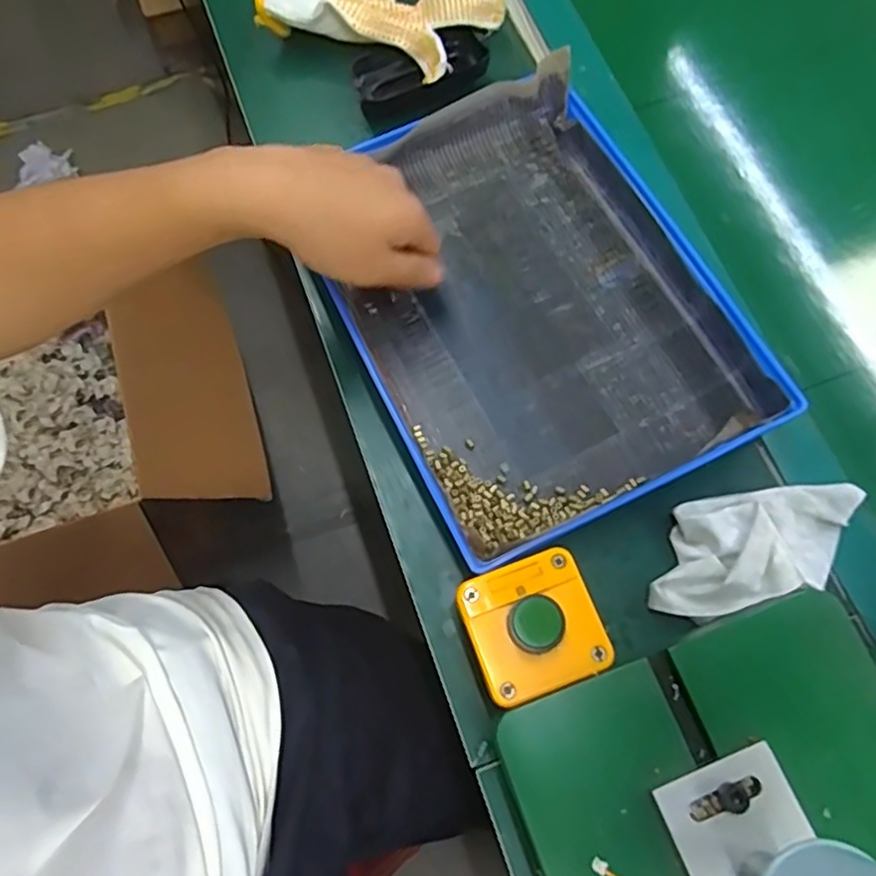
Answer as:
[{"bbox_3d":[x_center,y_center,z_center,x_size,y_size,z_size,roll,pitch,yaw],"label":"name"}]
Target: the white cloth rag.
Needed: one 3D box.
[{"bbox_3d":[0.198,0.065,0.405,0.146,0.026,0.066,-14,70,-4],"label":"white cloth rag"}]

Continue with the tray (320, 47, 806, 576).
[{"bbox_3d":[0.058,-0.097,0.455,0.233,0.046,0.310,-25,73,-9],"label":"tray"}]

